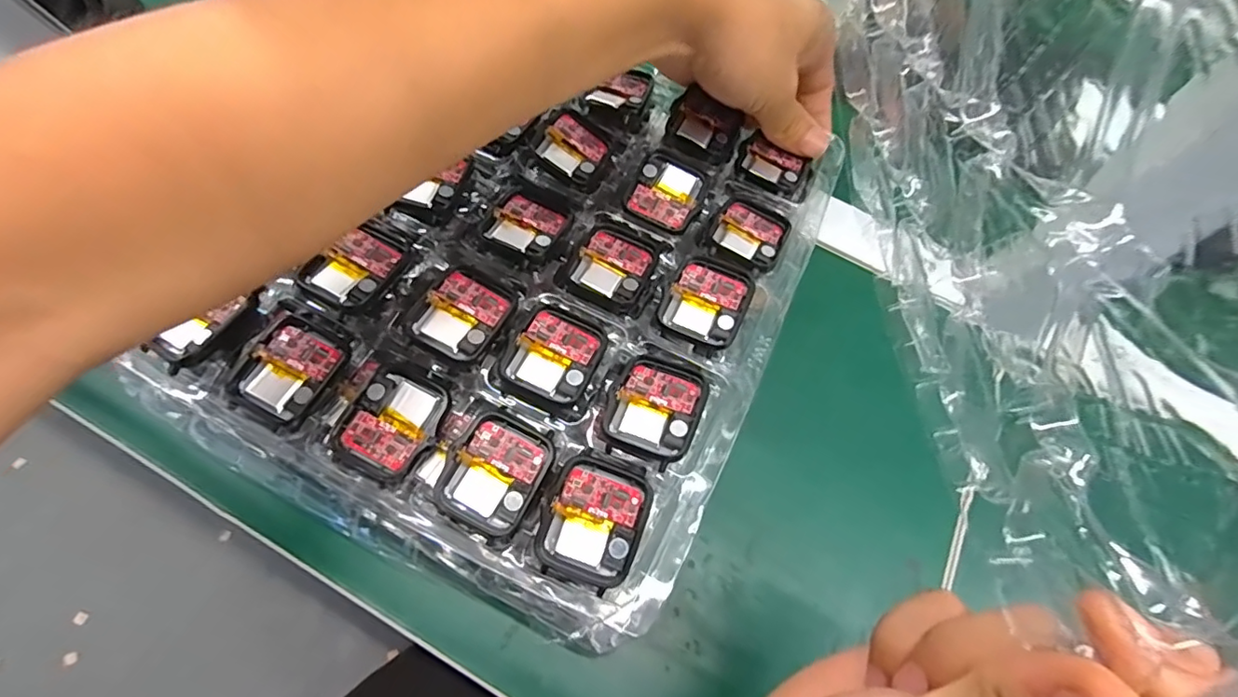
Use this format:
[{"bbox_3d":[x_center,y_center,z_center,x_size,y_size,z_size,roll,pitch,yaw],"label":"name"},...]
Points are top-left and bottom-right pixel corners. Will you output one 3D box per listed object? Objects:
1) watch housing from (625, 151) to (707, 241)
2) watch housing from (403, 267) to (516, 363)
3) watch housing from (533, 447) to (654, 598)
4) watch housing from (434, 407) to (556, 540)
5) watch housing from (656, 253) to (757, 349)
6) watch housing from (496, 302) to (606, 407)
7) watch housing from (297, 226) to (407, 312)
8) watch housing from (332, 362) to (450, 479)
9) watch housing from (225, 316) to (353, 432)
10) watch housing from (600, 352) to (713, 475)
[{"bbox_3d":[0.025,-0.082,0.292,0.037,0.010,0.041,27,64,7],"label":"watch housing"},{"bbox_3d":[-0.068,-0.015,0.245,0.036,0.006,0.039,27,64,7],"label":"watch housing"},{"bbox_3d":[-0.009,0.064,0.212,0.037,0.006,0.045,20,64,6],"label":"watch housing"},{"bbox_3d":[-0.049,0.050,0.225,0.038,0.008,0.044,28,64,7],"label":"watch housing"},{"bbox_3d":[0.042,-0.024,0.260,0.037,0.006,0.041,27,64,7],"label":"watch housing"},{"bbox_3d":[-0.027,0.001,0.241,0.037,0.006,0.041,23,63,5],"label":"watch housing"},{"bbox_3d":[-0.118,-0.036,0.253,0.034,0.008,0.039,30,64,8],"label":"watch housing"},{"bbox_3d":[-0.093,0.030,0.230,0.037,0.007,0.044,31,64,8],"label":"watch housing"},{"bbox_3d":[-0.138,0.009,0.238,0.038,0.010,0.043,25,64,6],"label":"watch housing"},{"bbox_3d":[0.015,0.024,0.232,0.037,0.007,0.045,24,63,5],"label":"watch housing"}]

